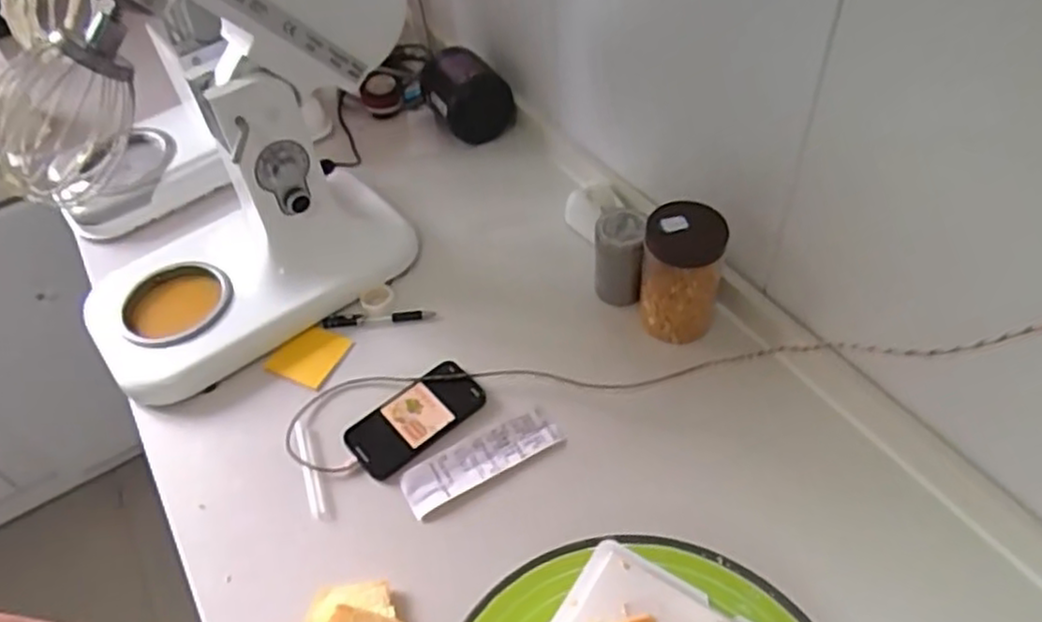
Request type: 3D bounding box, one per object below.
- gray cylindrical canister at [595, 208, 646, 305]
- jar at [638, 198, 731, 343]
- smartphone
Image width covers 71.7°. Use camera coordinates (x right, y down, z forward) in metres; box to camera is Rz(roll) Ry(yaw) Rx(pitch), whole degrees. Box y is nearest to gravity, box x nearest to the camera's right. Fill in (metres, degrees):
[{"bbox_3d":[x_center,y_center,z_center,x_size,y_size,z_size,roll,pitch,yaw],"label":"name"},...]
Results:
[{"bbox_3d":[0.113,-0.067,0.843,0.056,0.091,0.066,1,50,6],"label":"gray cylindrical canister"},{"bbox_3d":[0.174,-0.043,0.783,0.083,0.126,0.078,-2,49,3],"label":"jar"},{"bbox_3d":[-0.113,0.114,0.773,0.146,0.010,0.072,-35,55,-23],"label":"smartphone"}]

